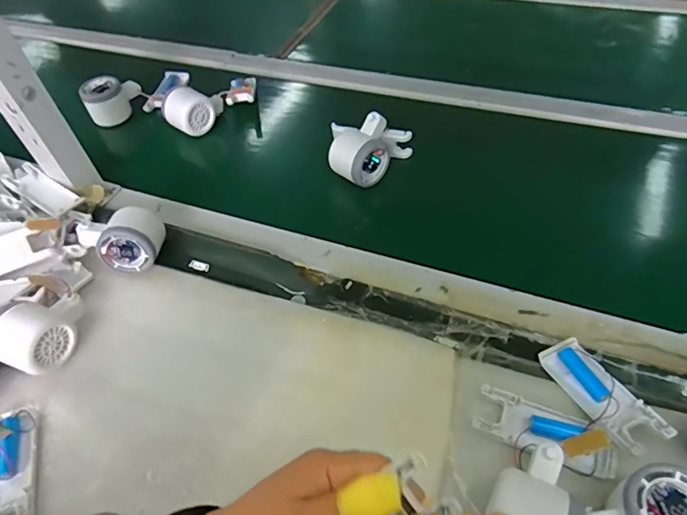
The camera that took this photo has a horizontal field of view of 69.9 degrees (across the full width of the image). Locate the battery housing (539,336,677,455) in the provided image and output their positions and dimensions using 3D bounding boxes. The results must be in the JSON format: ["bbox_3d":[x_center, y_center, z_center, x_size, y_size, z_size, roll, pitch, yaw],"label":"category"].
[{"bbox_3d":[0.208,0.110,0.399,0.040,0.019,0.103,-21,38,-14],"label":"battery housing"}]

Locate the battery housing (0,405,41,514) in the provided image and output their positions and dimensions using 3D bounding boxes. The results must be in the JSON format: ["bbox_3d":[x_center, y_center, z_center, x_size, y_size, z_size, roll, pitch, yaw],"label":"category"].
[{"bbox_3d":[-0.271,0.175,0.402,0.041,0.016,0.102,-15,51,-9],"label":"battery housing"}]

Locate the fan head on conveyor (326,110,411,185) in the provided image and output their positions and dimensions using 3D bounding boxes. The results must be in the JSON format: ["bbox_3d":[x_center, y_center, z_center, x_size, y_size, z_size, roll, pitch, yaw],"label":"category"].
[{"bbox_3d":[0.030,-0.137,0.607,0.100,0.071,0.058,-38,57,-25],"label":"fan head on conveyor"}]

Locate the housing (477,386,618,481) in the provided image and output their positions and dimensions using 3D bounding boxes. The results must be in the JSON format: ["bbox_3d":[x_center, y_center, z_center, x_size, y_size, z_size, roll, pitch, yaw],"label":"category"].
[{"bbox_3d":[0.159,0.136,0.387,0.103,0.021,0.042,18,53,18],"label":"housing"}]

